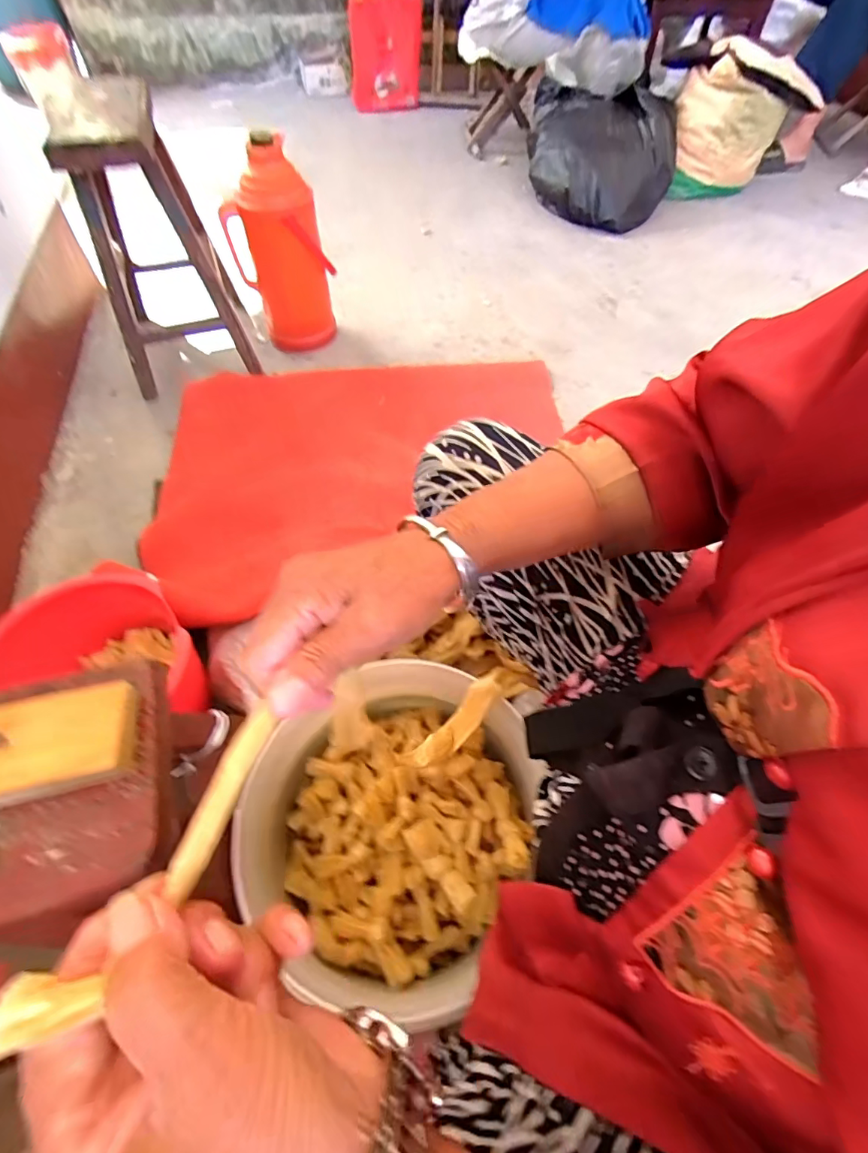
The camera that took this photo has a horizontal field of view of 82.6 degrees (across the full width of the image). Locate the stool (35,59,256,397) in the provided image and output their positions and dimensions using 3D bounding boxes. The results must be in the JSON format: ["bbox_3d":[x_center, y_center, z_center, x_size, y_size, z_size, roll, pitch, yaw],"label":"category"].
[{"bbox_3d":[-0.569,-0.684,1.006,0.242,0.422,0.366,-18,58,-13],"label":"stool"}]

